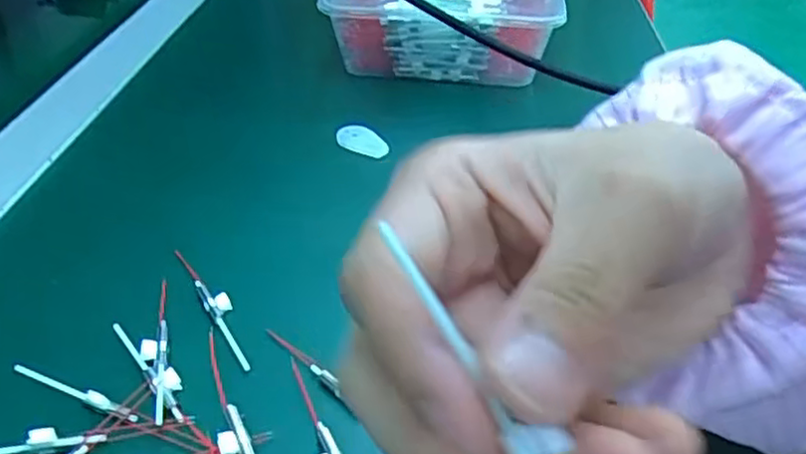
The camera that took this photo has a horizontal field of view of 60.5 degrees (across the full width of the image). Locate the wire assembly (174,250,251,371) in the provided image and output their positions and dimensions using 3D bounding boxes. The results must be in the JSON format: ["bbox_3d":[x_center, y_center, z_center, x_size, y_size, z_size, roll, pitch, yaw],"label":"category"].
[{"bbox_3d":[-0.084,0.033,0.310,0.011,0.004,0.082,-22,43,-27],"label":"wire assembly"}]

